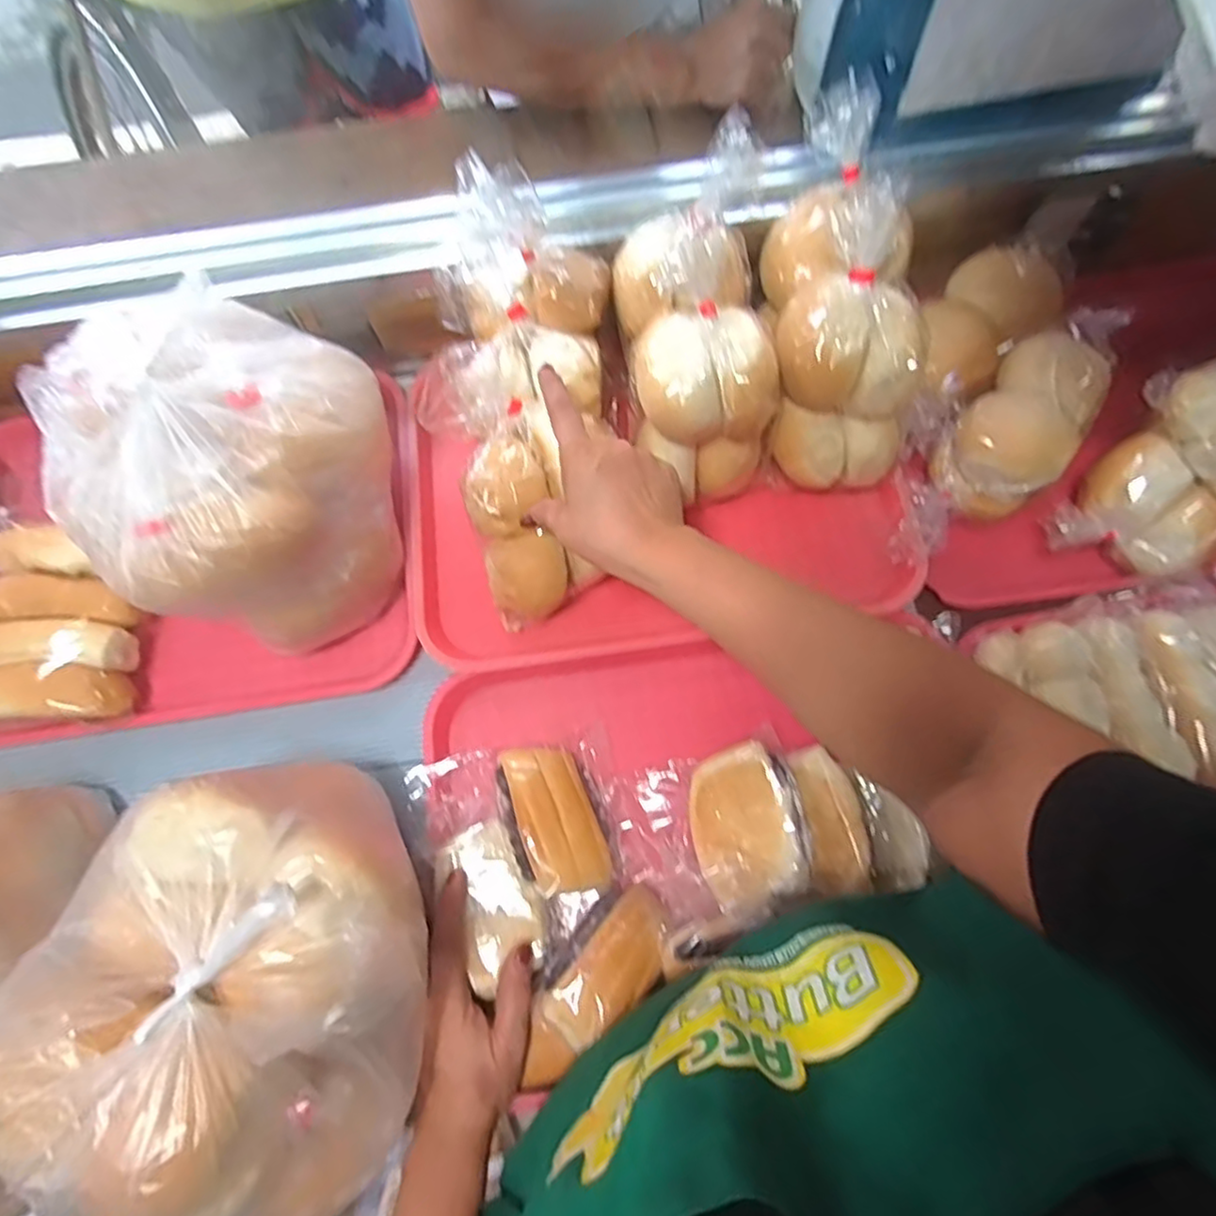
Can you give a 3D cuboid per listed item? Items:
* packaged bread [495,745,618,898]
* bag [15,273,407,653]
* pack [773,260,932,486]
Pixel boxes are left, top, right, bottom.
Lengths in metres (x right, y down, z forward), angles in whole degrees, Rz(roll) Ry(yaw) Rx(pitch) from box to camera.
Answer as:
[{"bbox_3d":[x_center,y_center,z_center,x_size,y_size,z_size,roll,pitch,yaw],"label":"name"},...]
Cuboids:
[{"bbox_3d":[-0.039,0.154,0.476,0.069,0.034,0.105,-14,72,-2],"label":"packaged bread"},{"bbox_3d":[-0.268,-0.089,0.477,0.190,0.171,0.207,7,73,5],"label":"bag"},{"bbox_3d":[0.178,-0.164,0.485,0.101,0.128,0.100,-9,72,-1],"label":"pack"}]

